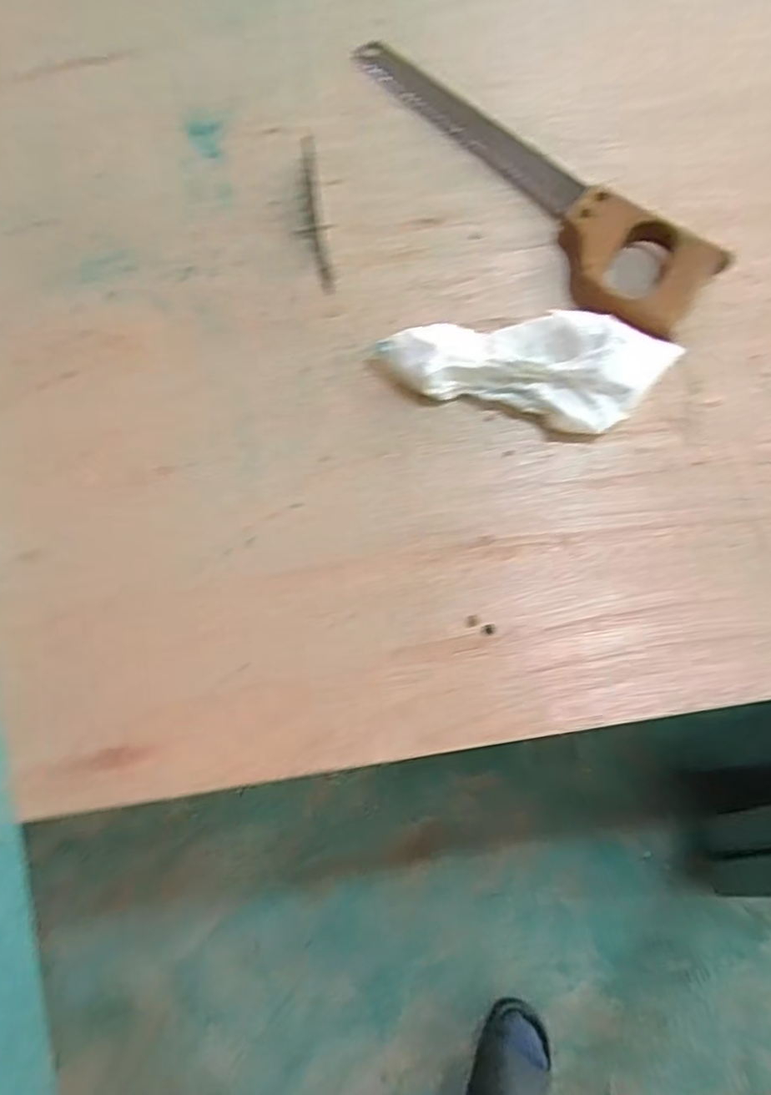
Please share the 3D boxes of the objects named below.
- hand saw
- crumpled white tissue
[{"bbox_3d":[0.111,-0.309,0.507,0.096,0.032,0.373,-33,73,-10],"label":"hand saw"},{"bbox_3d":[0.095,-0.127,0.441,0.185,0.041,0.075,15,71,6],"label":"crumpled white tissue"}]

